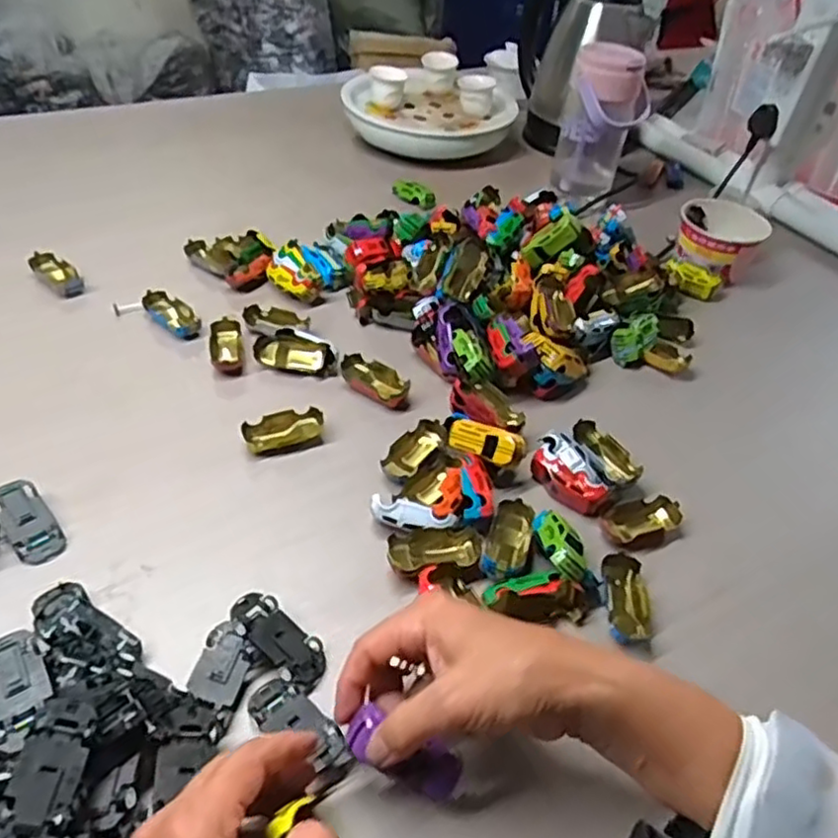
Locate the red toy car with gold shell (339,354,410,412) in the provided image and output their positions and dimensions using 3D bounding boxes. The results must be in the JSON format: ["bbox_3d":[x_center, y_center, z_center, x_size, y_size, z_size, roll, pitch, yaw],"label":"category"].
[{"bbox_3d":[-0.038,-0.034,0.603,0.066,0.017,0.030,34,50,25],"label":"red toy car with gold shell"}]

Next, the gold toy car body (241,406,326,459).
[{"bbox_3d":[-0.109,0.009,0.554,0.063,0.014,0.035,-18,49,-23],"label":"gold toy car body"}]

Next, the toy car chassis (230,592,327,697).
[{"bbox_3d":[-0.085,0.134,0.419,0.067,0.011,0.030,41,52,12],"label":"toy car chassis"}]

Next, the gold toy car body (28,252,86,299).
[{"bbox_3d":[-0.359,-0.143,0.679,0.064,0.018,0.031,35,51,26],"label":"gold toy car body"}]

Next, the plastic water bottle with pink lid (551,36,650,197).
[{"bbox_3d":[0.222,-0.360,0.831,0.097,0.150,0.080,16,45,9],"label":"plastic water bottle with pink lid"}]

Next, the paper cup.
[{"bbox_3d":[0.339,-0.204,0.780,0.096,0.067,0.083,23,47,16],"label":"paper cup"}]

